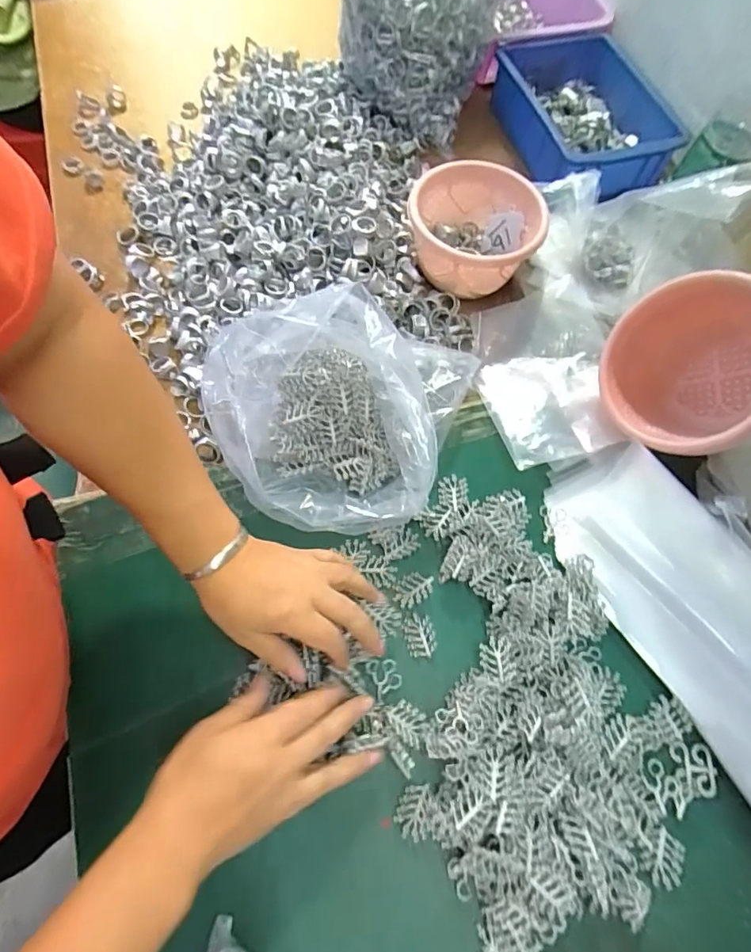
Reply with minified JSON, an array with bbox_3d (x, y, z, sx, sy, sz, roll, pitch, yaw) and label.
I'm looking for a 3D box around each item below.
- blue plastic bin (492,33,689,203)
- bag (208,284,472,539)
[{"bbox_3d":[0.277,-0.499,0.664,0.195,0.063,0.265,-15,70,-9],"label":"blue plastic bin"},{"bbox_3d":[-0.035,-0.051,0.413,0.196,0.128,0.182,30,69,8],"label":"bag"}]

